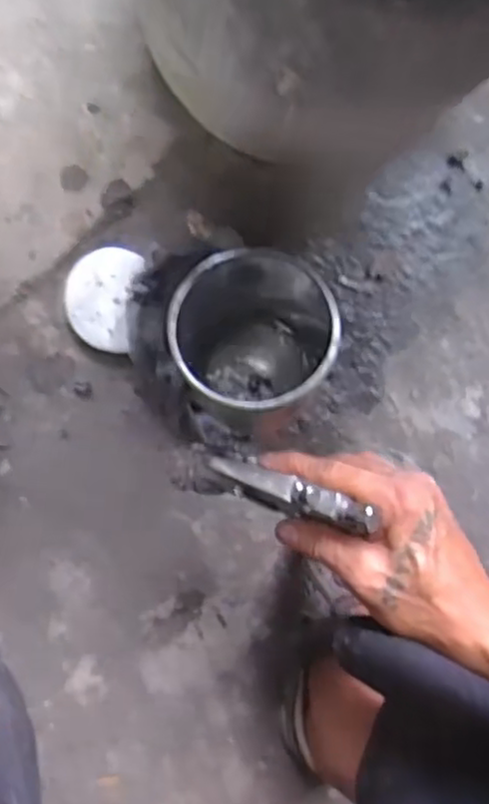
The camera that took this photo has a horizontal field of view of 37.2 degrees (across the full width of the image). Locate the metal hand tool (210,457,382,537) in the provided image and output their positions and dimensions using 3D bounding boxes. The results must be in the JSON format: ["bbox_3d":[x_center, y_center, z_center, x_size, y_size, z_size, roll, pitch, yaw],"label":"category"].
[{"bbox_3d":[0.025,0.052,0.401,0.093,0.016,0.019,17,89,14],"label":"metal hand tool"}]

